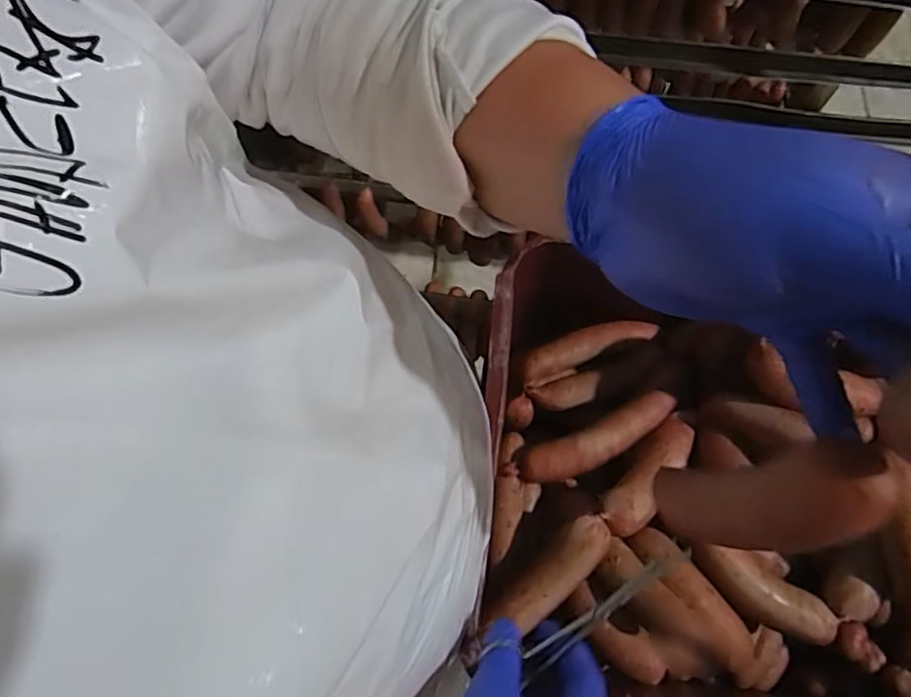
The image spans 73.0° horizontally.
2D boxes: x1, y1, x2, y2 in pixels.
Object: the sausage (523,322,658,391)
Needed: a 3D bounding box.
[{"bbox_3d":[0.131,-0.001,0.616,0.140,0.023,0.032,-20,69,-7],"label":"sausage"}]

